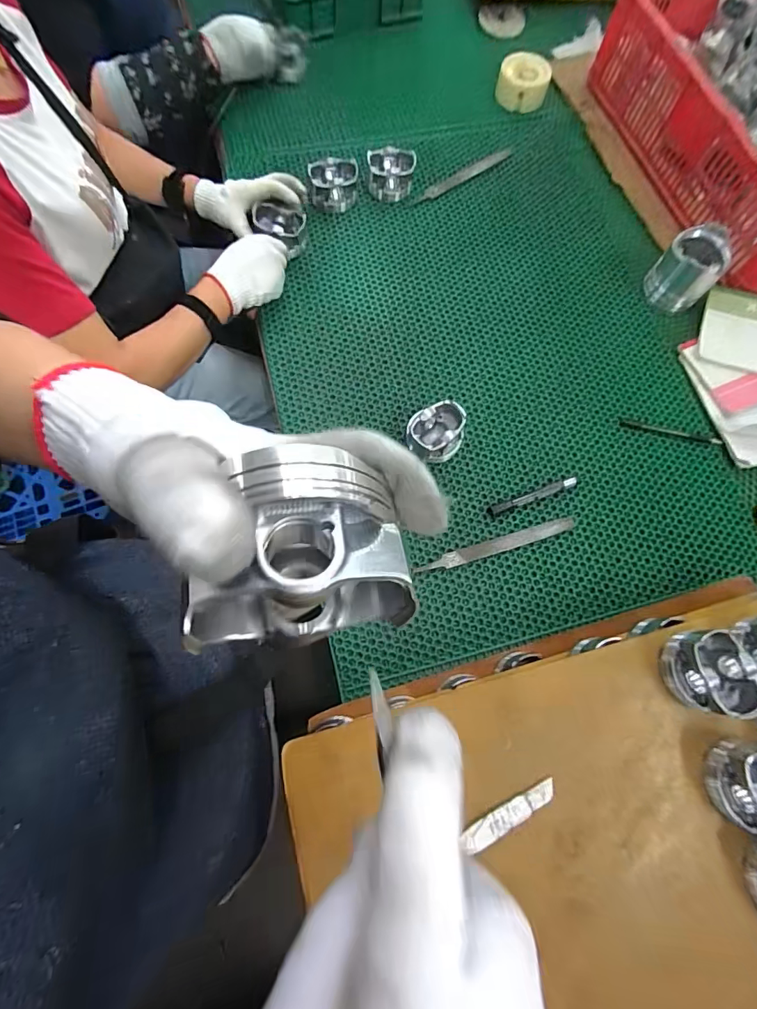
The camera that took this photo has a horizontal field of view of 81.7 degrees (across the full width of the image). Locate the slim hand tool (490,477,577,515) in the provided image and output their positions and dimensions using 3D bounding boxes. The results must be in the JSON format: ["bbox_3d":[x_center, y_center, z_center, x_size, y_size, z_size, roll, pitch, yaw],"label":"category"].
[{"bbox_3d":[0.222,-0.012,0.628,0.130,0.012,0.014,-19,75,-6],"label":"slim hand tool"}]

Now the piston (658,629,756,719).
[{"bbox_3d":[0.343,0.173,0.453,0.064,0.058,0.078,-14,75,-5],"label":"piston"}]

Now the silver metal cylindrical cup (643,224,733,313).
[{"bbox_3d":[0.501,-0.382,0.714,0.087,0.098,0.087,0,74,-1],"label":"silver metal cylindrical cup"}]

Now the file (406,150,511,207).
[{"bbox_3d":[0.148,-0.597,0.798,0.231,0.008,0.023,-34,77,-10],"label":"file"}]

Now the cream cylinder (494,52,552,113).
[{"bbox_3d":[0.279,-0.814,0.843,0.097,0.045,0.091,0,74,-1],"label":"cream cylinder"}]

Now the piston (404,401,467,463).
[{"bbox_3d":[0.084,-0.103,0.639,0.080,0.056,0.074,0,74,-1],"label":"piston"}]

